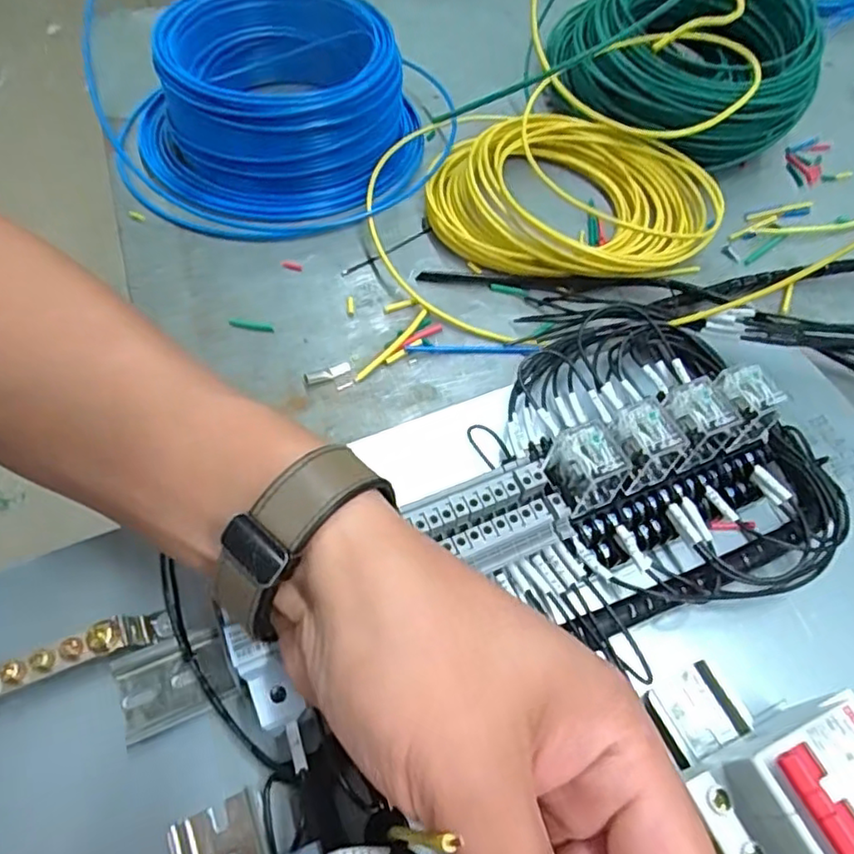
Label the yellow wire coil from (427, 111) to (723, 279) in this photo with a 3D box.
[{"bbox_3d":[0.109,-0.171,0.458,0.215,0.037,0.154,2,58,-3],"label":"yellow wire coil"}]

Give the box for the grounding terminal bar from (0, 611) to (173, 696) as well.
[{"bbox_3d":[-0.161,0.098,0.261,0.097,0.022,0.015,-20,61,-15],"label":"grounding terminal bar"}]

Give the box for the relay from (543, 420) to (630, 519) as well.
[{"bbox_3d":[0.071,0.017,0.275,0.026,0.033,0.028,-18,61,-14],"label":"relay"}]

